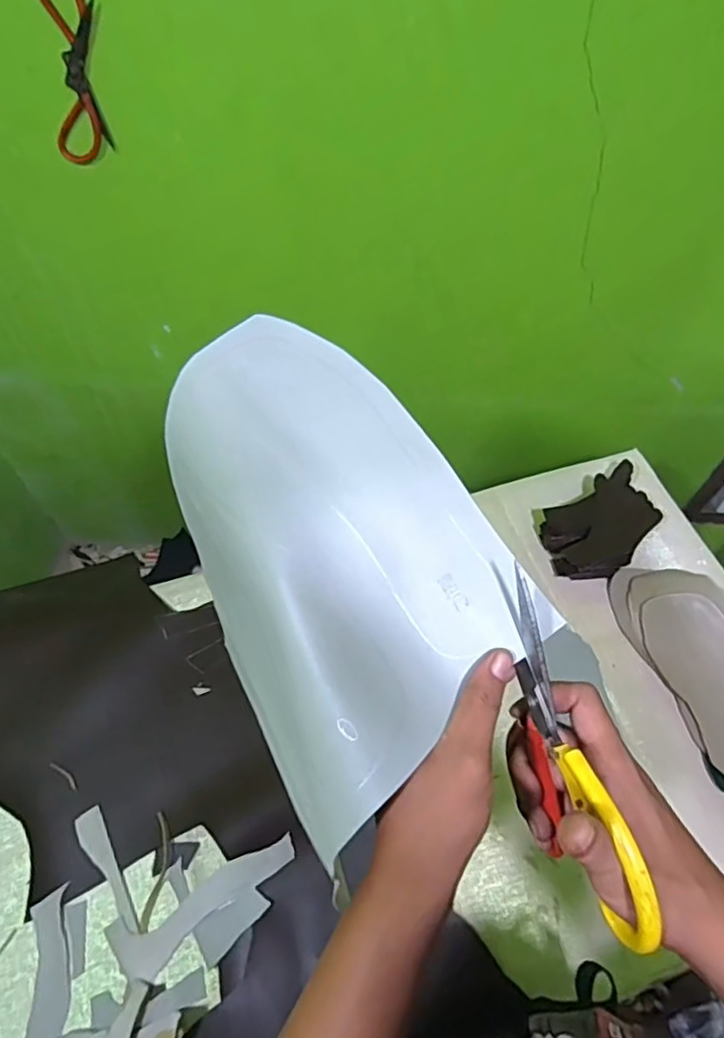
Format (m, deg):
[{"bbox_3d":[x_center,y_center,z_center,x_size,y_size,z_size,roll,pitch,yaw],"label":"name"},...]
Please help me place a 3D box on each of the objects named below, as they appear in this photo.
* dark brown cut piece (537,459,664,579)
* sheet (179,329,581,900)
[{"bbox_3d":[0.339,0.010,0.880,0.180,0.049,0.117,-31,71,-18],"label":"dark brown cut piece"},{"bbox_3d":[-0.020,0.010,0.379,0.169,0.076,0.282,-27,64,-18],"label":"sheet"}]

